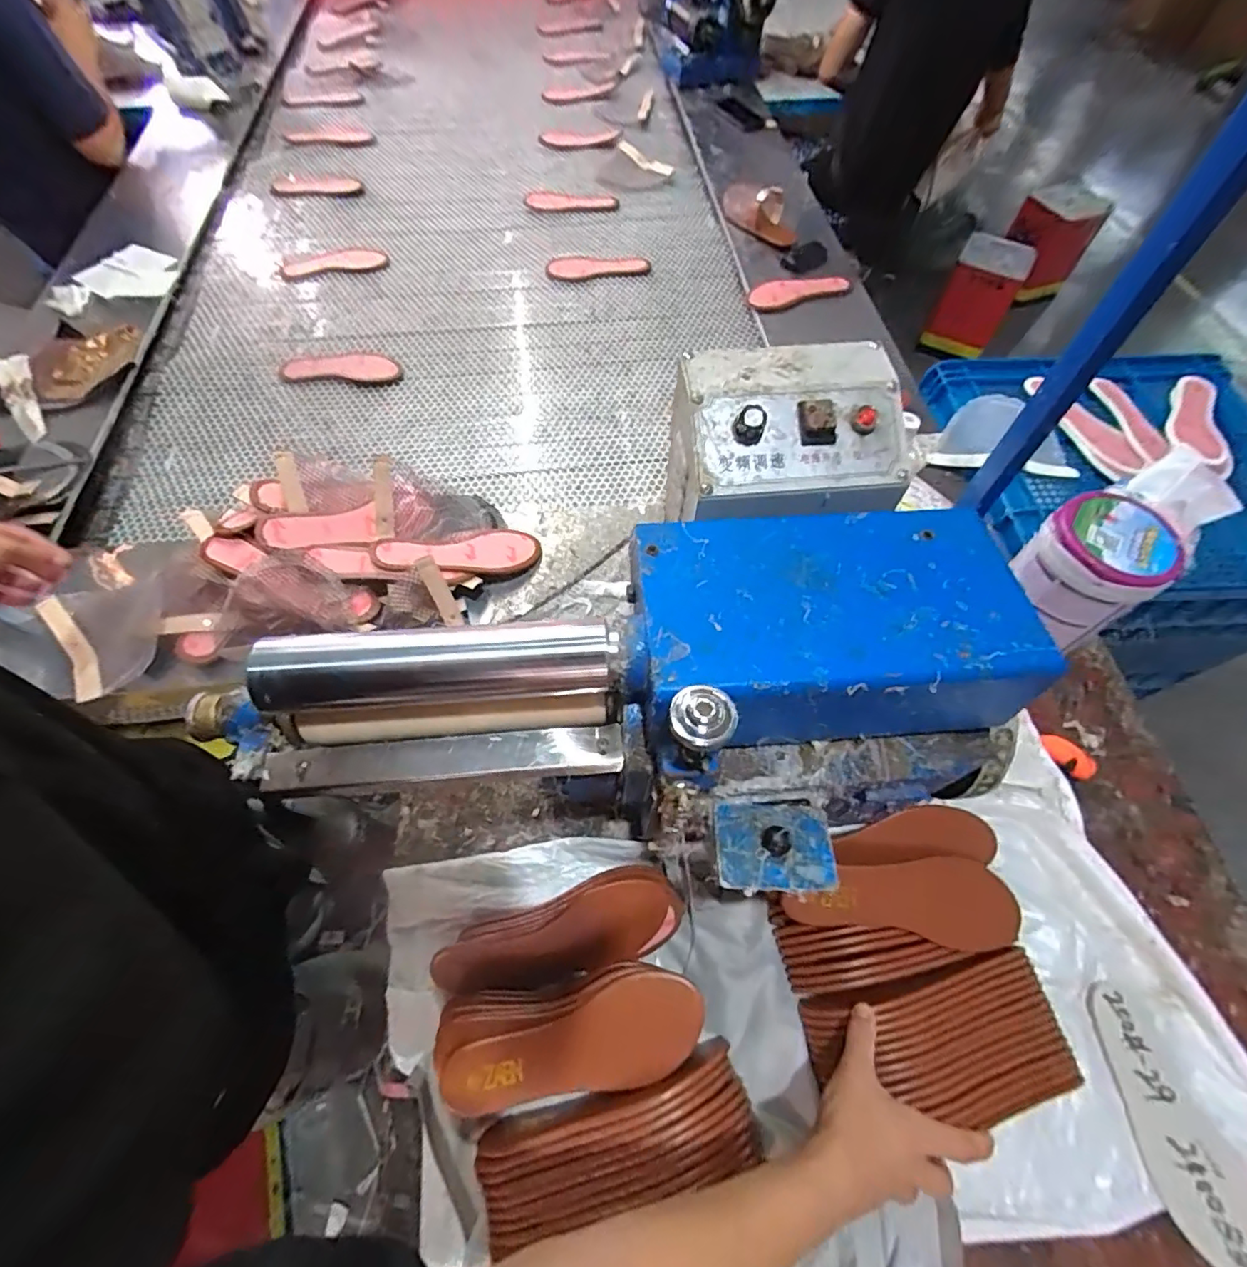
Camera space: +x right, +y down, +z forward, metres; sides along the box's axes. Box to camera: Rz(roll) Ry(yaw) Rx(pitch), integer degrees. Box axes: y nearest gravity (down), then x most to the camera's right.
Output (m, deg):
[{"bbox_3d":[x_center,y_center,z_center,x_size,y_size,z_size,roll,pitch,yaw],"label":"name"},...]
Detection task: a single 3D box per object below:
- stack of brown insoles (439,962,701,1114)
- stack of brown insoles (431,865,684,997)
[{"bbox_3d":[-0.049,0.358,0.513,0.231,0.074,0.088,-7,62,-5],"label":"stack of brown insoles"},{"bbox_3d":[-0.060,0.302,0.560,0.239,0.047,0.085,-17,63,-10],"label":"stack of brown insoles"}]

